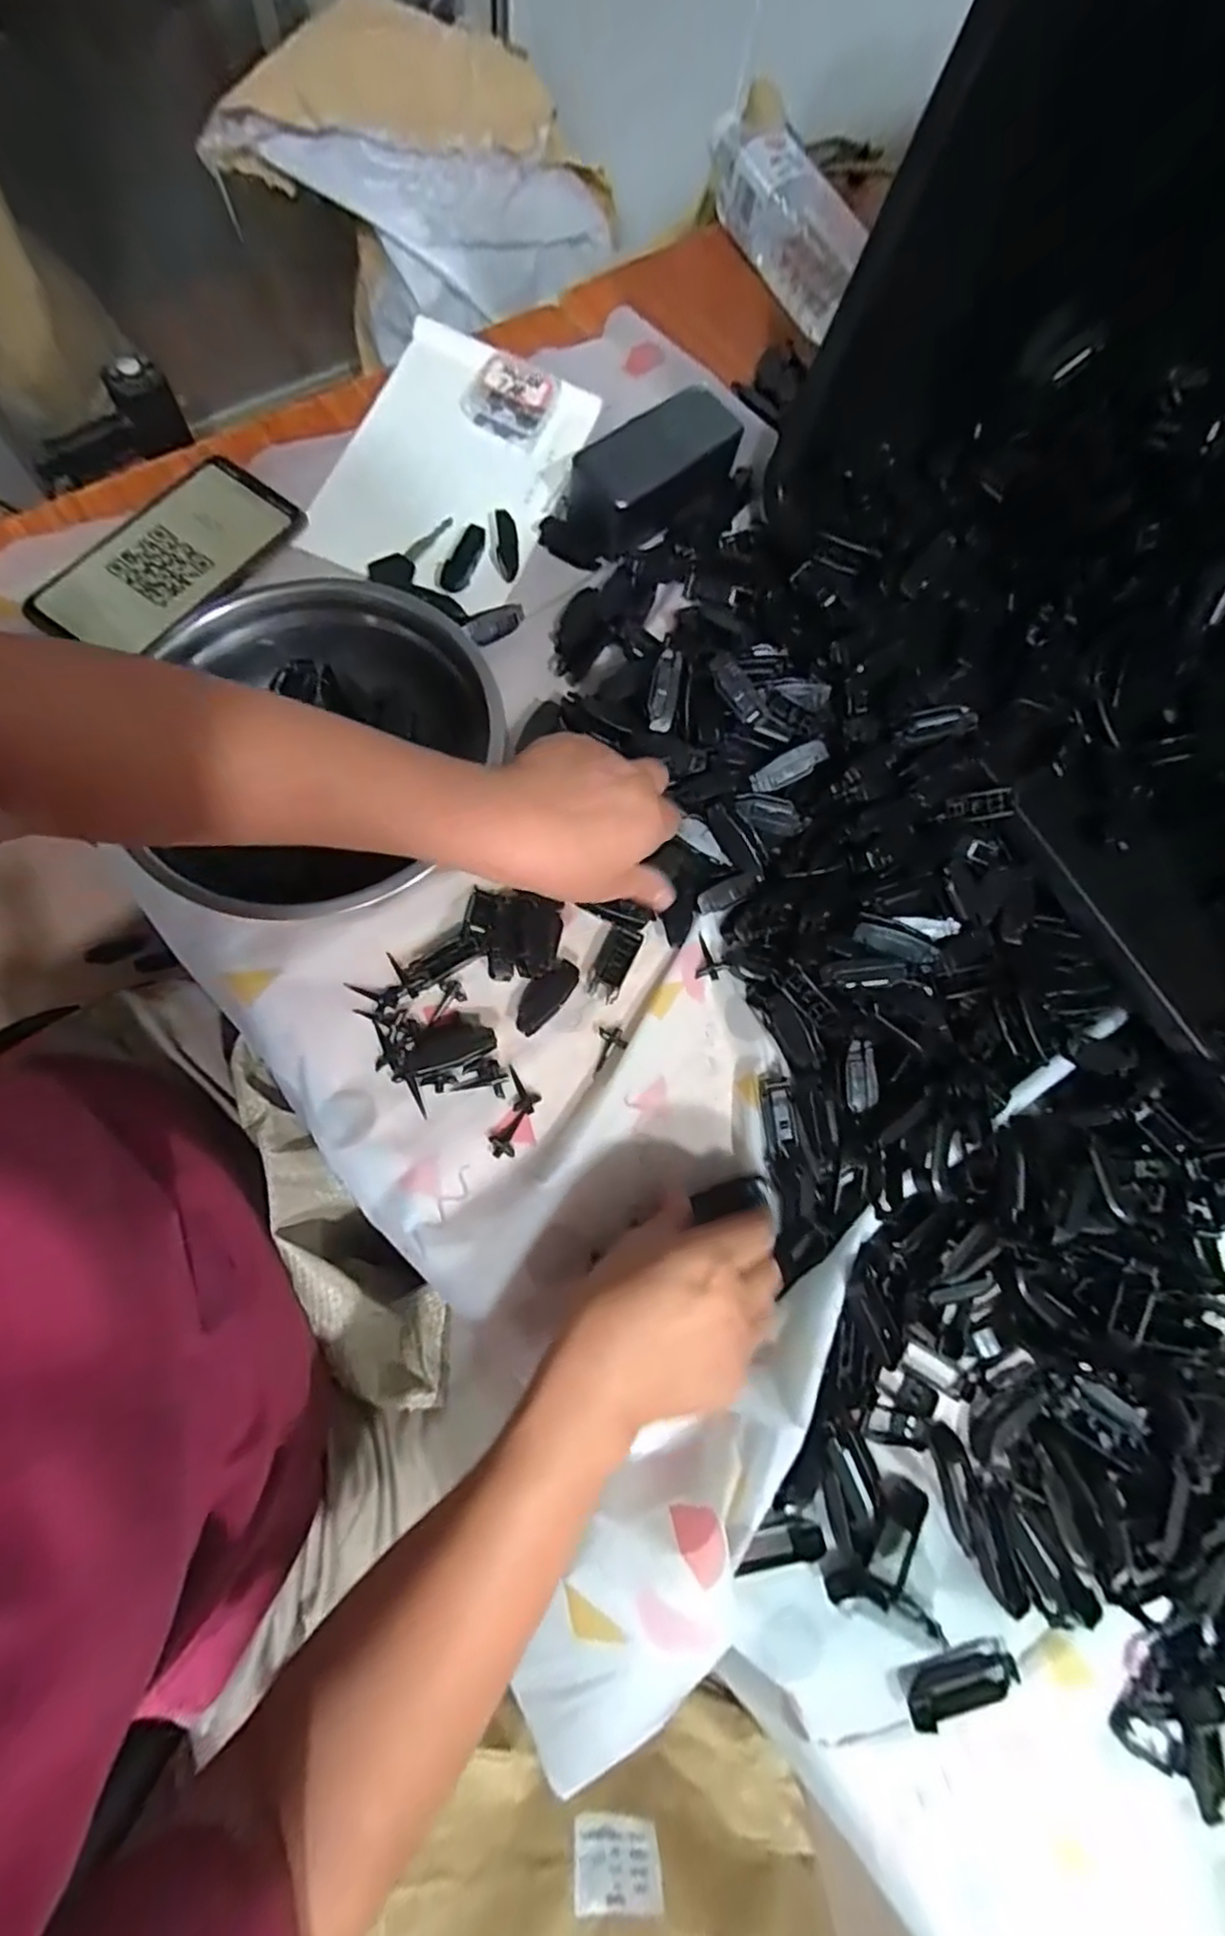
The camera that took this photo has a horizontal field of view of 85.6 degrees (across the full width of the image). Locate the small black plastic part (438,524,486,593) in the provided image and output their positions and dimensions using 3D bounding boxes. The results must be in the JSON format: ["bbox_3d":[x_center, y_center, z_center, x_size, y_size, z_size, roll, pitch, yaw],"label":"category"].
[{"bbox_3d":[-0.104,-0.283,0.458,0.022,0.006,0.050,23,74,-2],"label":"small black plastic part"}]

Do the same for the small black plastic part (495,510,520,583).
[{"bbox_3d":[-0.074,-0.294,0.462,0.016,0.009,0.052,-2,76,-8],"label":"small black plastic part"}]

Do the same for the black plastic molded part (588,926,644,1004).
[{"bbox_3d":[0.001,-0.003,0.410,0.022,0.014,0.046,25,74,-1],"label":"black plastic molded part"}]

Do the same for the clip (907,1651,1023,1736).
[{"bbox_3d":[0.170,0.349,0.322,0.056,0.011,0.021,-15,79,-3],"label":"clip"}]

